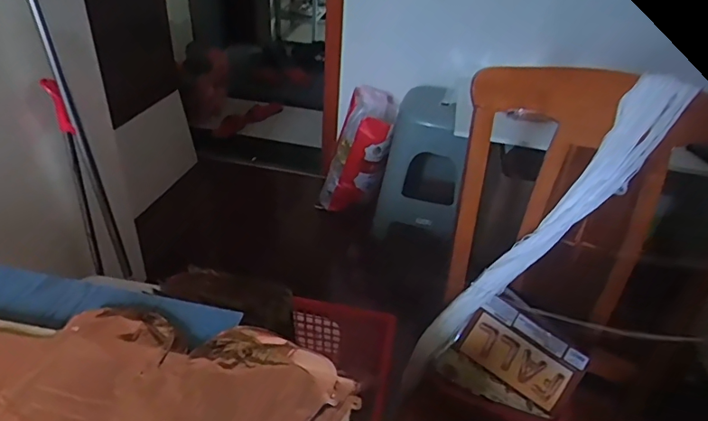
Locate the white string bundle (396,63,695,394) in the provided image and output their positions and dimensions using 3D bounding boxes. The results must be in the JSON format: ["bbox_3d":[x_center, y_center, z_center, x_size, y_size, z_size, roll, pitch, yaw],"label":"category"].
[{"bbox_3d":[0.307,0.055,0.863,0.081,0.680,0.072,35,10,-40],"label":"white string bundle"}]

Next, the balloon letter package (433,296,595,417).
[{"bbox_3d":[0.265,0.252,0.842,0.200,0.154,0.018,34,-6,1],"label":"balloon letter package"}]

